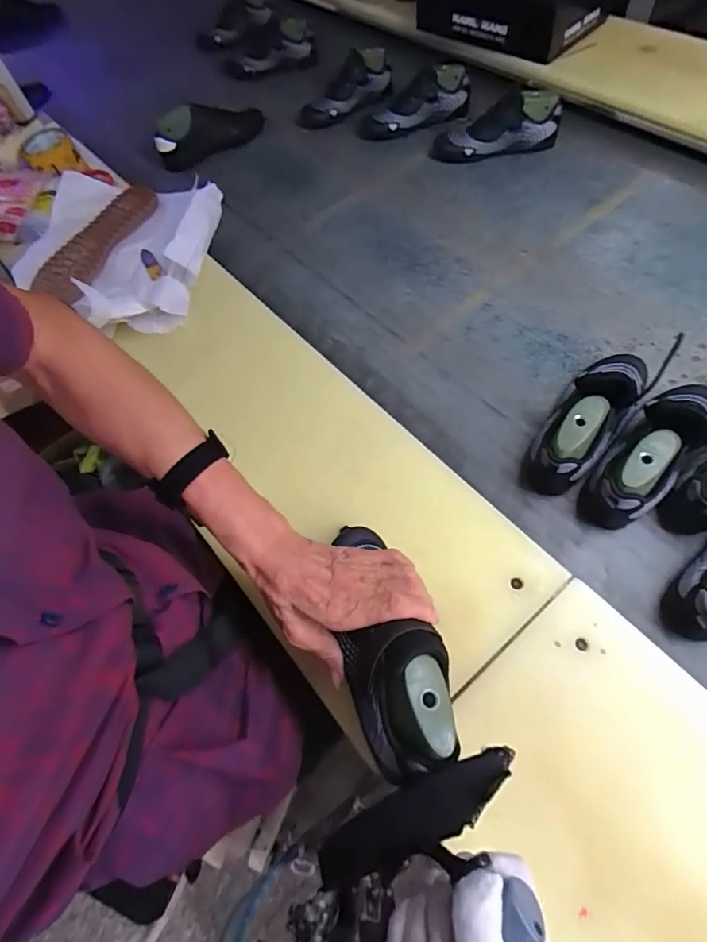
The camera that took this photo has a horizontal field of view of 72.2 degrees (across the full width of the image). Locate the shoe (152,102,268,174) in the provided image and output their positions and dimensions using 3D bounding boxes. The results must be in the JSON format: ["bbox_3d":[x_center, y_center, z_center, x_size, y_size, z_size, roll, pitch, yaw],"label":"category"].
[{"bbox_3d":[-0.305,-0.723,1.018,0.111,0.083,0.221,31,69,20],"label":"shoe"}]

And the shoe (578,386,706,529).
[{"bbox_3d":[0.352,-0.040,0.554,0.075,0.102,0.225,36,71,24],"label":"shoe"}]

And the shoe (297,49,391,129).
[{"bbox_3d":[-0.013,-0.807,1.011,0.219,0.090,0.079,-38,65,-14],"label":"shoe"}]

